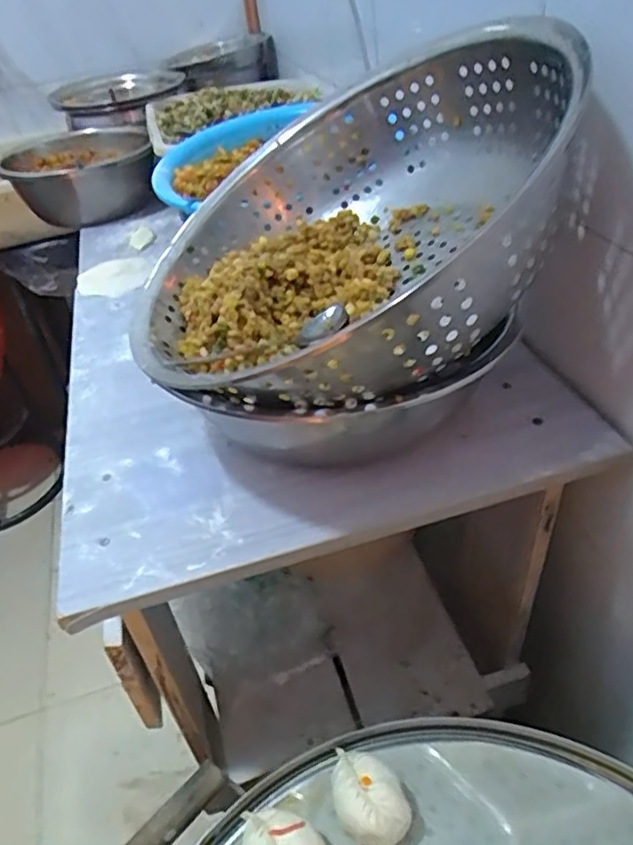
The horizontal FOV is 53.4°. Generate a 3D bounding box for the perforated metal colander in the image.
[{"bbox_3d":[0.032,-0.171,0.554,0.369,0.180,0.416,3,45,31],"label":"perforated metal colander"}]

